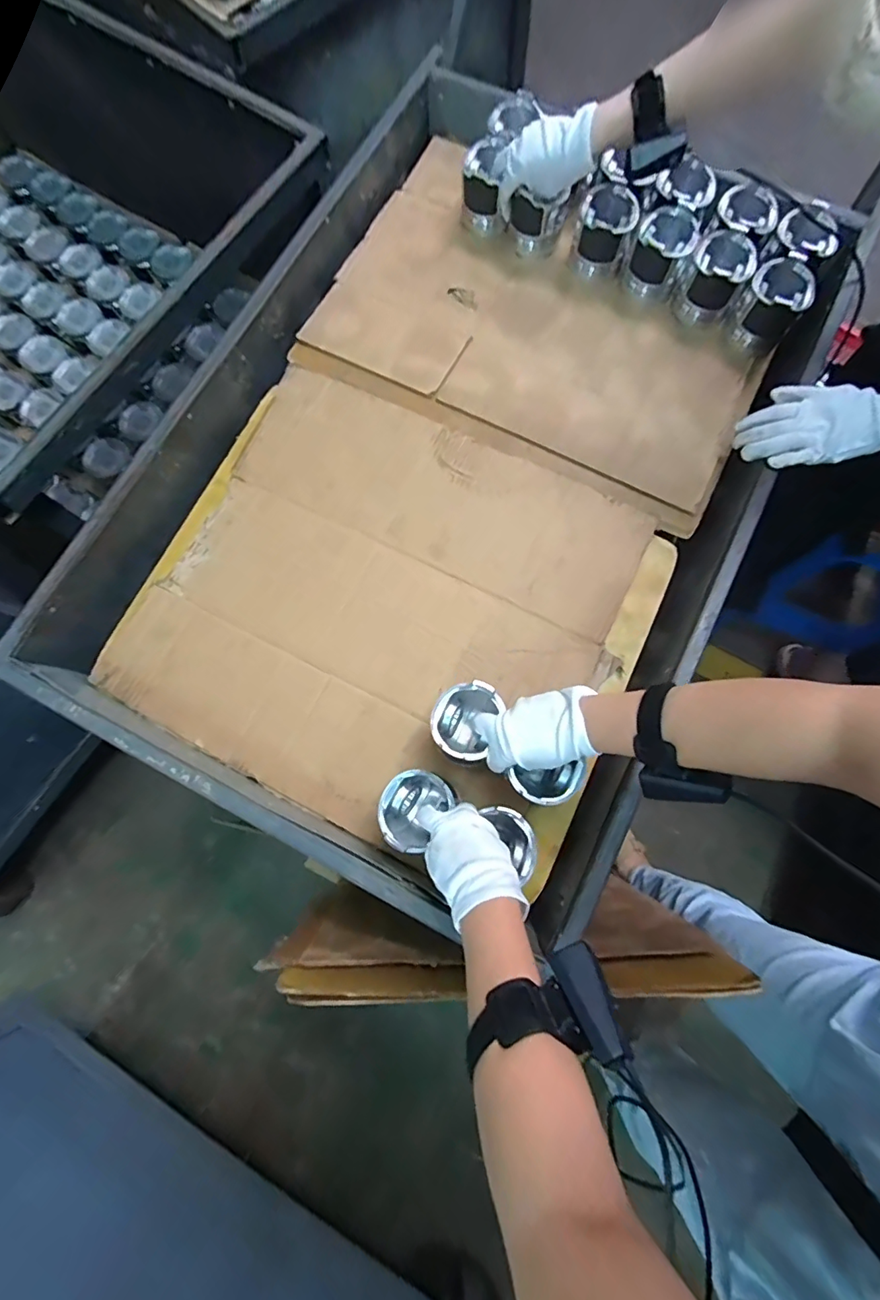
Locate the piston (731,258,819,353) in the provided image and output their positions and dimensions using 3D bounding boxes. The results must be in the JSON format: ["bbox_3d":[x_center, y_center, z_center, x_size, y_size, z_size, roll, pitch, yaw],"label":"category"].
[{"bbox_3d":[0.482,-0.500,0.729,0.085,0.077,0.102,33,80,6],"label":"piston"}]

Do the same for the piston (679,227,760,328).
[{"bbox_3d":[0.406,-0.548,0.735,0.084,0.072,0.105,37,81,7],"label":"piston"}]

